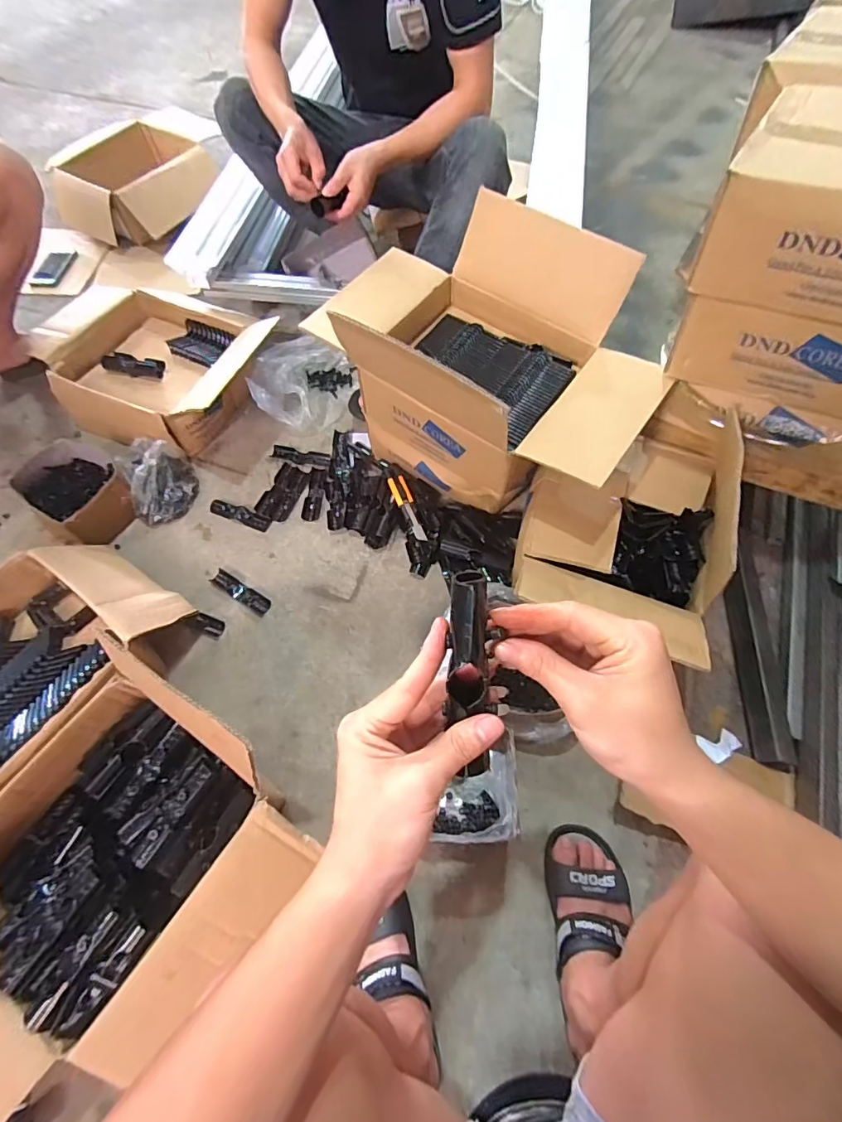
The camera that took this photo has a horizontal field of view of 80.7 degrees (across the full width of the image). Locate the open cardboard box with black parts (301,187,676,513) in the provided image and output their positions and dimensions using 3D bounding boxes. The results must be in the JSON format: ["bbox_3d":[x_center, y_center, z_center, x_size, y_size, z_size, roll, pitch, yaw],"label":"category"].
[{"bbox_3d":[0.117,-0.339,0.866,0.544,0.301,0.389,33,68,17],"label":"open cardboard box with black parts"}]

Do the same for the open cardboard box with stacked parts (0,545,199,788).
[{"bbox_3d":[-0.619,0.165,0.806,0.319,0.131,0.415,33,68,17],"label":"open cardboard box with stacked parts"}]

